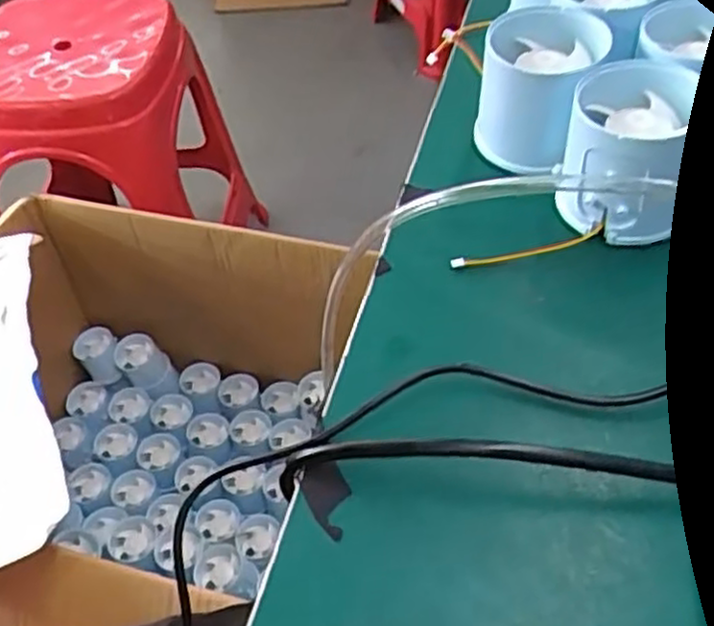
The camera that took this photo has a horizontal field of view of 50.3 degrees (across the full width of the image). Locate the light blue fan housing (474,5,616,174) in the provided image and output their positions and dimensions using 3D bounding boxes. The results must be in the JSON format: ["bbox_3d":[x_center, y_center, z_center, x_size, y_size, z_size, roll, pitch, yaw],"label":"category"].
[{"bbox_3d":[0.079,-0.099,0.339,0.047,0.049,0.063,17,53,16],"label":"light blue fan housing"}]

